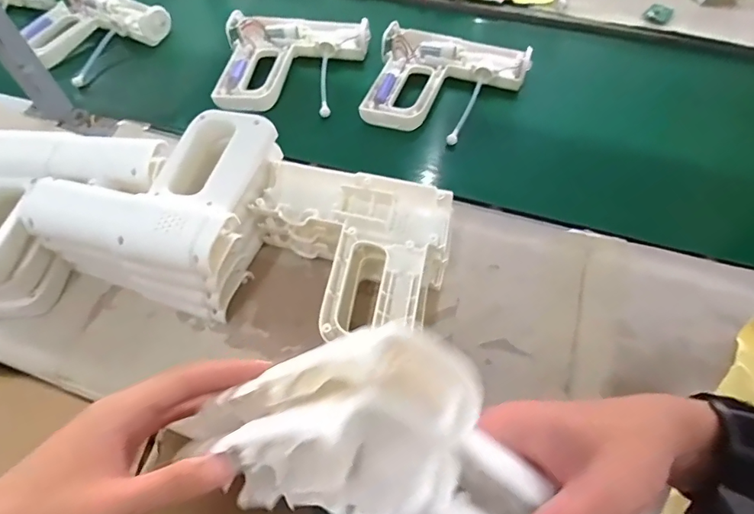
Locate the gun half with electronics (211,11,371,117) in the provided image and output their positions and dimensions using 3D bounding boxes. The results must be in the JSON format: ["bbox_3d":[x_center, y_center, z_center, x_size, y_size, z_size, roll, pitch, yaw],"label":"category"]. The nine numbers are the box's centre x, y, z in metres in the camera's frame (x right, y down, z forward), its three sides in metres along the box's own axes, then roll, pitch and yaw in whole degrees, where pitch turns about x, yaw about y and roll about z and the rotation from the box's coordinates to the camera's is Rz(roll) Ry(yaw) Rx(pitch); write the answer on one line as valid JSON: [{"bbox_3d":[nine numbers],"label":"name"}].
[{"bbox_3d":[-0.122,-0.288,0.706,0.222,0.044,0.172,2,60,4],"label":"gun half with electronics"}]

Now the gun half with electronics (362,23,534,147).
[{"bbox_3d":[0.094,-0.248,0.666,0.207,0.041,0.179,18,62,12],"label":"gun half with electronics"}]

